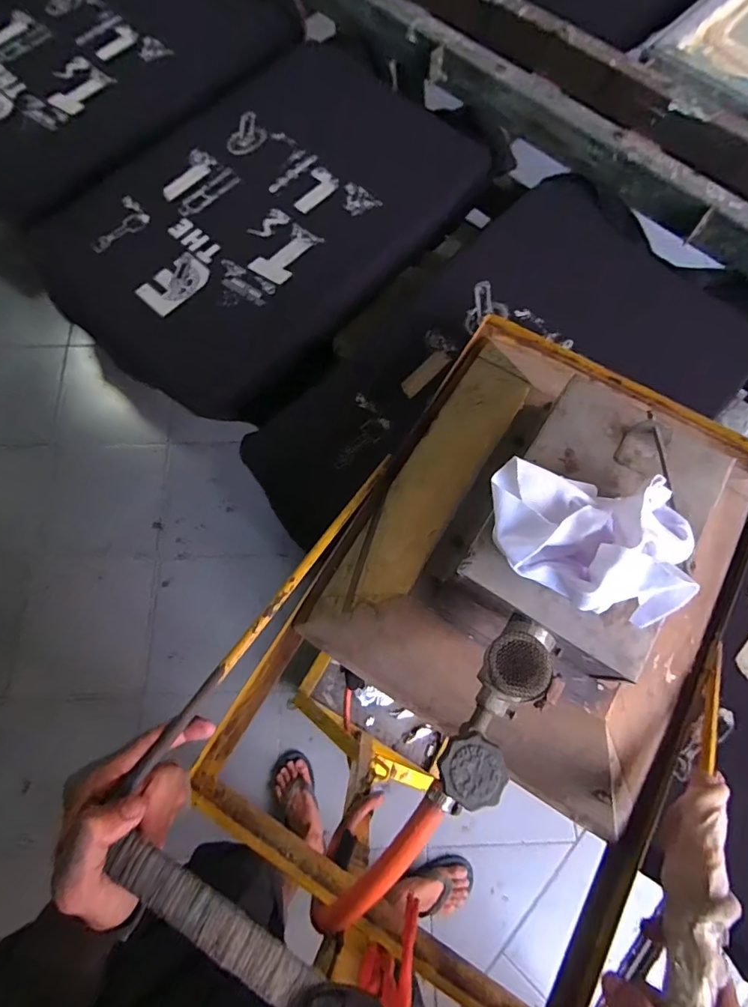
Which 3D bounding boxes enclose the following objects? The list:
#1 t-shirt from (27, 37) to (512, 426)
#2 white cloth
[{"bbox_3d":[-0.185,-0.402,0.707,0.405,0.072,0.542,40,77,12],"label":"t-shirt"},{"bbox_3d":[0.152,0.022,0.316,0.136,0.050,0.097,8,73,3],"label":"white cloth"}]

